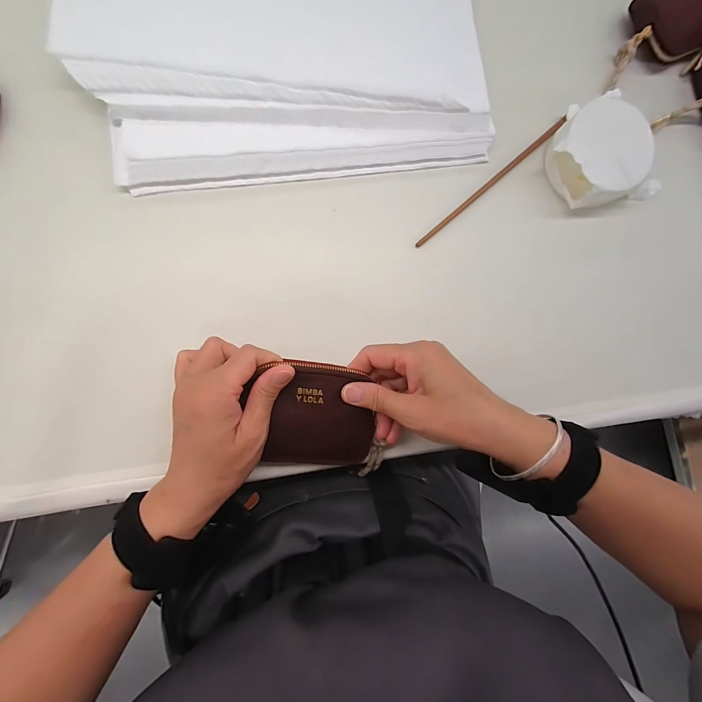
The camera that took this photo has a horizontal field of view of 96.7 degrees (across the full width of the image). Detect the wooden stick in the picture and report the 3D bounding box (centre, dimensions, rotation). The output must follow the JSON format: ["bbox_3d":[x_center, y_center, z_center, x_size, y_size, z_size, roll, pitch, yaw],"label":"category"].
[{"bbox_3d":[0.150,-0.181,0.331,0.226,0.009,0.007,-42,90,-10],"label":"wooden stick"}]

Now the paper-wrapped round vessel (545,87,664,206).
[{"bbox_3d":[0.267,-0.207,0.329,0.116,0.039,0.113,1,83,-7],"label":"paper-wrapped round vessel"}]

